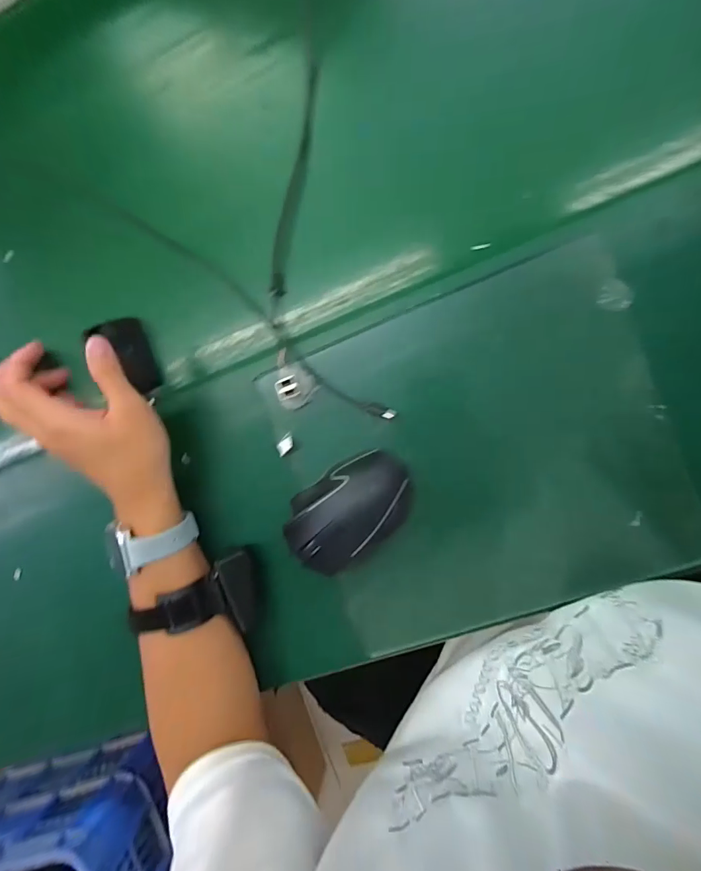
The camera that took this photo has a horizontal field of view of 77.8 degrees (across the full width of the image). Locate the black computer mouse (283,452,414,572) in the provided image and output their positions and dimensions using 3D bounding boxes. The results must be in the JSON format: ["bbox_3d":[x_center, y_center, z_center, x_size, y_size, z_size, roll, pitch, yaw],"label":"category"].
[{"bbox_3d":[-0.001,0.065,0.365,0.115,0.041,0.073,-37,87,10],"label":"black computer mouse"}]

